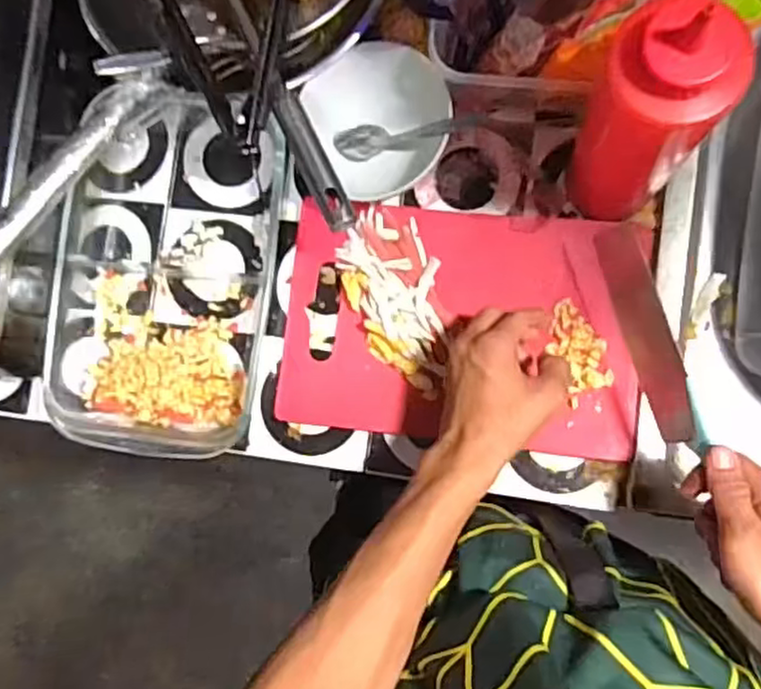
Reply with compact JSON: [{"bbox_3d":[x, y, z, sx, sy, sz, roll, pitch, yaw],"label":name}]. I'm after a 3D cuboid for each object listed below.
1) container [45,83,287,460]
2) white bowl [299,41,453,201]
[{"bbox_3d":[-0.176,-0.065,0.561,0.177,0.051,0.307,3,87,7],"label":"container"},{"bbox_3d":[0.003,-0.180,0.546,0.105,0.041,0.104,0,86,7],"label":"white bowl"}]

